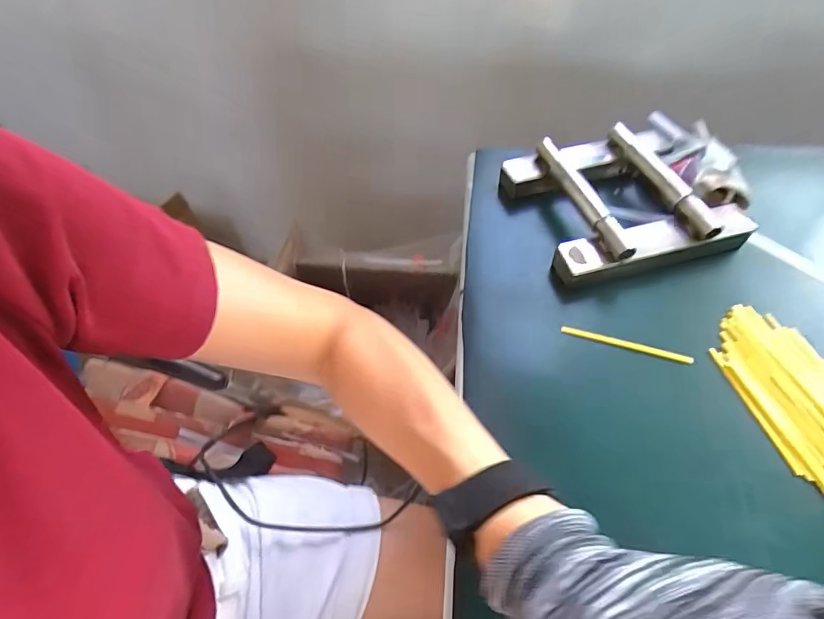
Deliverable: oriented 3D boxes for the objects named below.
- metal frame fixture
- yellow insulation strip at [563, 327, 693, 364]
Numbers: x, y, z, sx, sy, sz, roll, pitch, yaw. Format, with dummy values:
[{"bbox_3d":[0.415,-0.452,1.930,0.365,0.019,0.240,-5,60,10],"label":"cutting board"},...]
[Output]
[{"bbox_3d":[0.229,-0.123,0.494,0.215,0.046,0.191,-14,54,-8],"label":"metal frame fixture"},{"bbox_3d":[0.190,0.031,0.409,0.110,0.007,0.007,15,56,14],"label":"yellow insulation strip"}]

